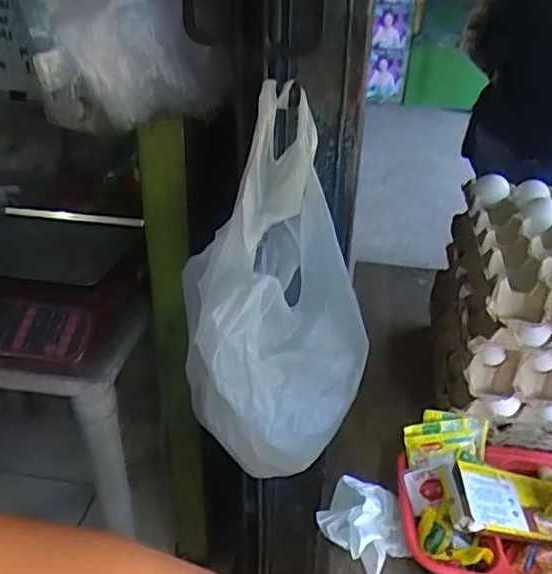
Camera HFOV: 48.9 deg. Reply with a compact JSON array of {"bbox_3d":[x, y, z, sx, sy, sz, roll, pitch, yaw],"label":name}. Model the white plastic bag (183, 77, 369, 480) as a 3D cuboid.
[{"bbox_3d":[-0.004,0.004,0.678,0.210,0.432,0.161,1,3,0],"label":"white plastic bag"}]

